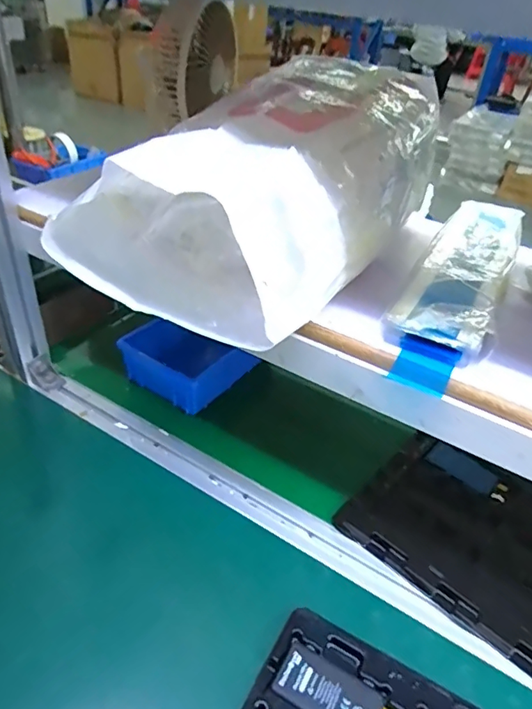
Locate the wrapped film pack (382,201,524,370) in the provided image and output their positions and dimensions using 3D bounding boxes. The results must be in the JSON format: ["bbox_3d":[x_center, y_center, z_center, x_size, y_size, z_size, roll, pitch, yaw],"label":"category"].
[{"bbox_3d":[0.201,-0.089,0.505,0.074,0.030,0.327,21,39,19],"label":"wrapped film pack"}]

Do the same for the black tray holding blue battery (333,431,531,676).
[{"bbox_3d":[0.242,0.195,0.535,0.277,0.008,0.204,31,44,30],"label":"black tray holding blue battery"}]

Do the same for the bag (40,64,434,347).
[{"bbox_3d":[0.009,-0.161,0.484,0.220,0.151,0.343,25,41,25],"label":"bag"}]

